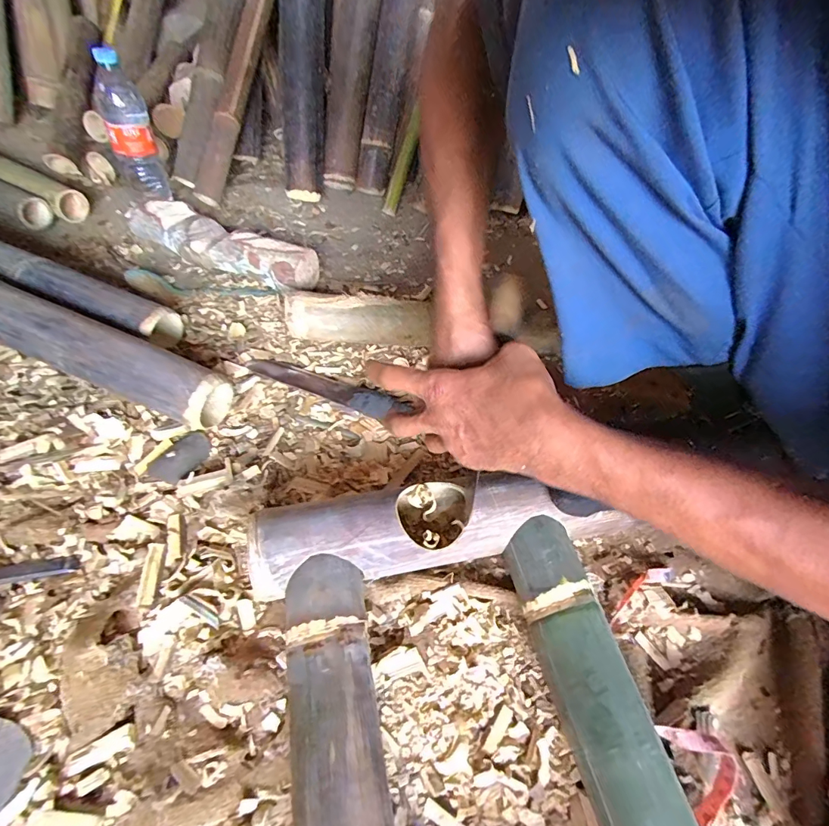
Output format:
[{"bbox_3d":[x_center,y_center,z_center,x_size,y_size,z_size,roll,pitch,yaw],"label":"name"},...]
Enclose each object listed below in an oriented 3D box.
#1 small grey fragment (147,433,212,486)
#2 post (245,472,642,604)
[{"bbox_3d":[-0.261,0.049,0.487,0.043,0.005,0.067,31,55,18],"label":"small grey fragment"},{"bbox_3d":[0.008,0.113,0.426,0.314,0.067,0.075,-8,52,-11],"label":"post"}]

